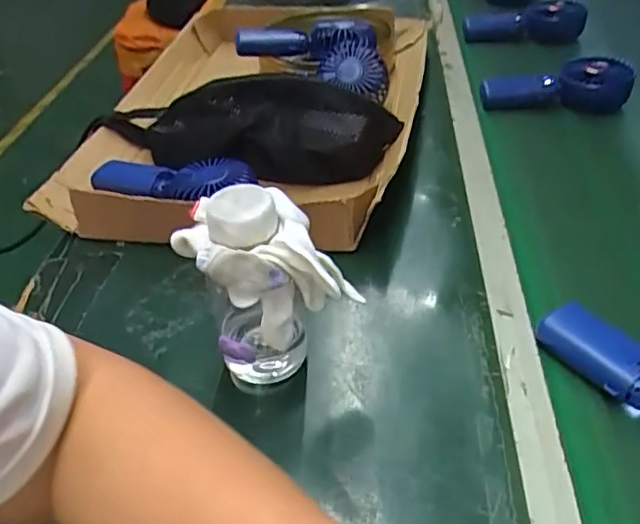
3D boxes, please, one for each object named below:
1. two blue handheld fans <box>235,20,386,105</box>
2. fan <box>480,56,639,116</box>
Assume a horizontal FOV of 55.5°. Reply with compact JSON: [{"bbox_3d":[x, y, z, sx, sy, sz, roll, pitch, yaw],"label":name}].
[{"bbox_3d":[0.001,-0.261,0.778,0.192,0.061,0.097,21,46,28],"label":"two blue handheld fans"},{"bbox_3d":[0.305,-0.232,0.801,0.188,0.054,0.061,0,40,0],"label":"fan"}]

